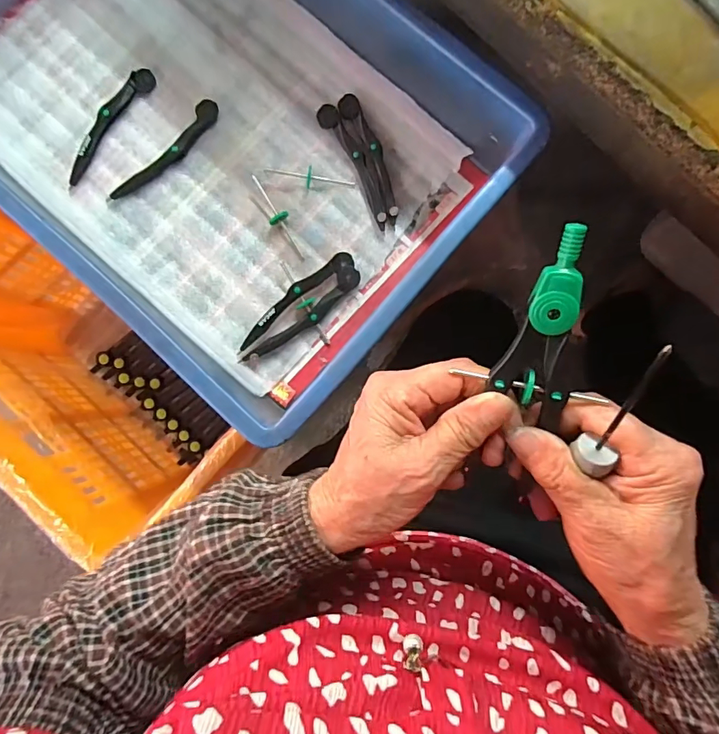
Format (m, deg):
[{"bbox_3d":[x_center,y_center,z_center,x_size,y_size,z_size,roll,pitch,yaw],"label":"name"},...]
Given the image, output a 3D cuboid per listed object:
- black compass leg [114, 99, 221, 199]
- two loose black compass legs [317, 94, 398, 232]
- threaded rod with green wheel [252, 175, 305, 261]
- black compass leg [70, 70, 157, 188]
[{"bbox_3d":[-0.155,-0.173,0.369,0.020,0.006,0.110,43,89,3],"label":"black compass leg"},{"bbox_3d":[0.005,-0.166,0.366,0.033,0.010,0.111,-27,87,0],"label":"two loose black compass legs"},{"bbox_3d":[-0.064,-0.120,0.367,0.015,0.012,0.075,-28,87,0],"label":"threaded rod with green wheel"},{"bbox_3d":[-0.205,-0.197,0.371,0.019,0.008,0.110,37,89,3],"label":"black compass leg"}]

